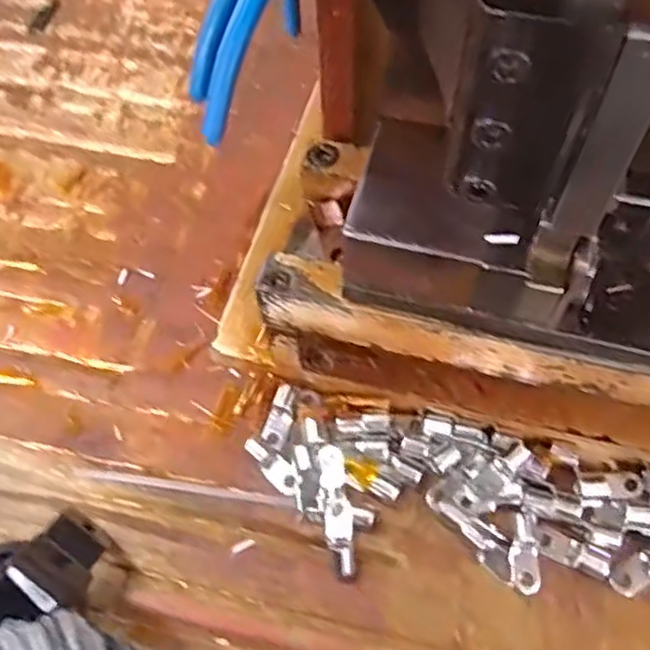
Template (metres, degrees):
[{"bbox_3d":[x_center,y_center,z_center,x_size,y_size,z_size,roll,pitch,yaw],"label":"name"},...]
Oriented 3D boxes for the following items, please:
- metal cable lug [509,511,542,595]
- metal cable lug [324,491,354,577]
[{"bbox_3d":[0.087,0.099,0.299,0.013,0.006,0.033,0,78,2],"label":"metal cable lug"},{"bbox_3d":[0.006,0.092,0.302,0.013,0.011,0.035,0,61,1],"label":"metal cable lug"}]

